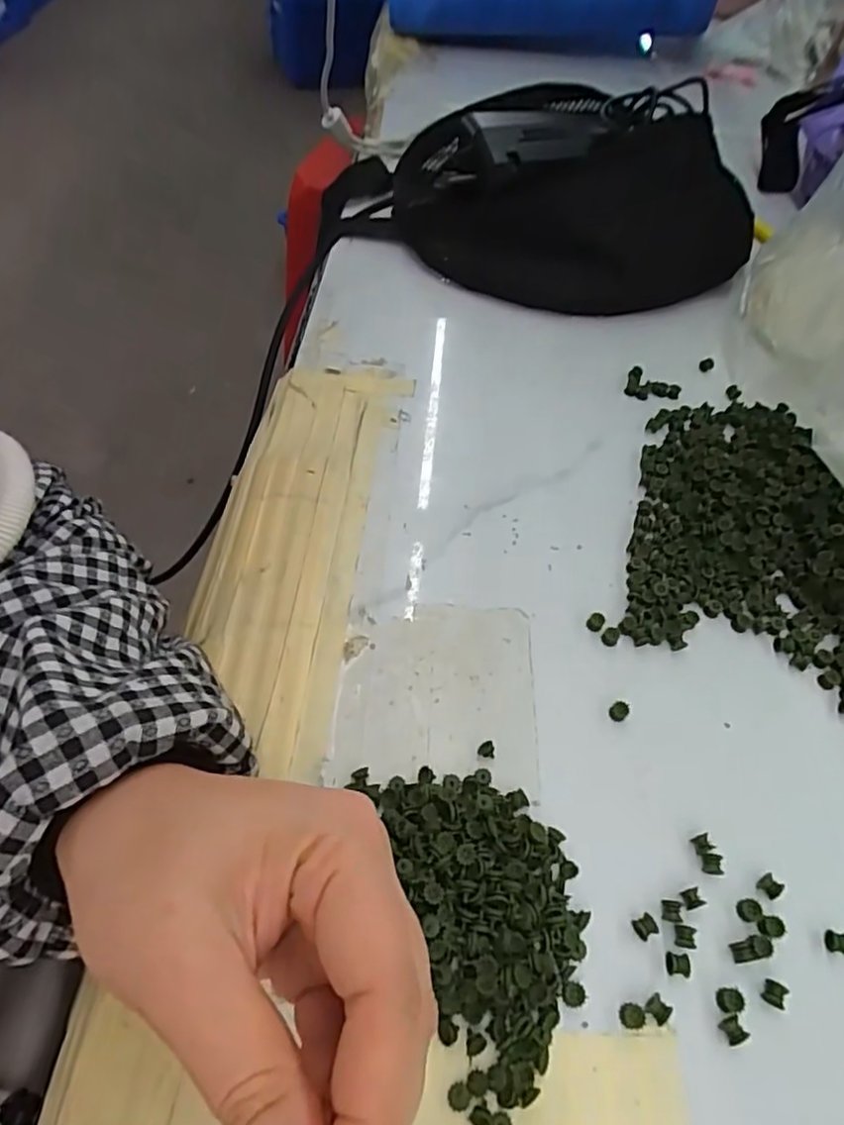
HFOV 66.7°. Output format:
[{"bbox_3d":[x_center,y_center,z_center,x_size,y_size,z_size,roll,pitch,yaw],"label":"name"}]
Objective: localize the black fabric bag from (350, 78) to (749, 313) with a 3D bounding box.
[{"bbox_3d":[0.101,-0.268,0.450,0.255,0.082,0.173,19,57,9],"label":"black fabric bag"}]

